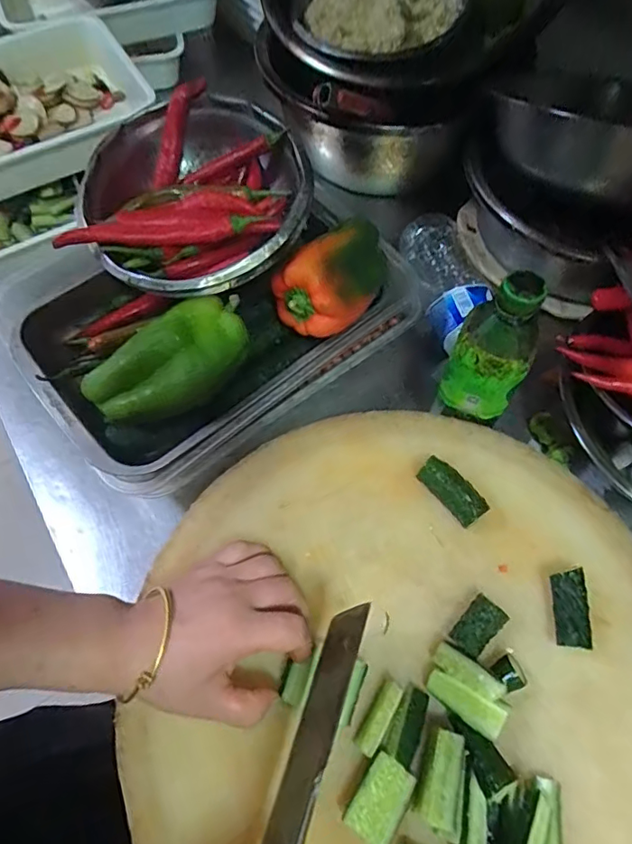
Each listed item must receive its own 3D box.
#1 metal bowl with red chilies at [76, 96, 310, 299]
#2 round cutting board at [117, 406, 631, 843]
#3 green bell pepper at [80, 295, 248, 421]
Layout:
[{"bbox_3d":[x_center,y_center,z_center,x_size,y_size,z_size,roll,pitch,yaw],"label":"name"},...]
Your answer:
[{"bbox_3d":[-0.107,-0.202,0.457,0.187,0.056,0.193,0,63,1],"label":"metal bowl with red chilies"},{"bbox_3d":[0.070,0.176,0.372,0.380,0.031,0.394,0,63,1],"label":"round cutting board"},{"bbox_3d":[-0.121,-0.044,0.439,0.137,0.070,0.066,-27,66,-12],"label":"green bell pepper"}]

